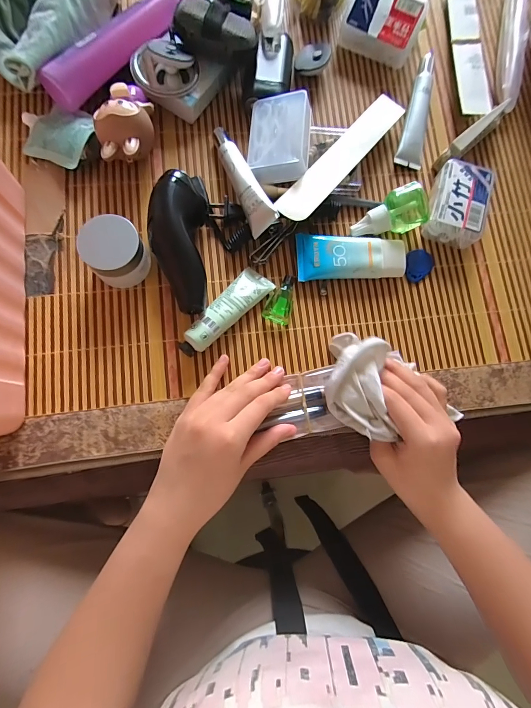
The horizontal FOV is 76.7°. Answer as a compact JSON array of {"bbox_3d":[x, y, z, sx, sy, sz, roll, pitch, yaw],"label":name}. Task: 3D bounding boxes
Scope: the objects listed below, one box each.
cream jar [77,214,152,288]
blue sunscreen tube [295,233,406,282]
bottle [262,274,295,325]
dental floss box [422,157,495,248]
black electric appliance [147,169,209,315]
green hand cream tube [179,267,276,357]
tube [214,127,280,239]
[{"bbox_3d":[-0.139,-0.095,0.314,0.054,0.048,0.053,-30,84,-9],"label":"cream jar"},{"bbox_3d":[0.090,-0.104,0.356,0.113,0.018,0.049,-4,81,-6],"label":"blue sunscreen tube"},{"bbox_3d":[0.014,-0.057,0.347,0.027,0.009,0.052,11,79,-3],"label":"bottle"},{"bbox_3d":[0.217,-0.168,0.376,0.058,0.034,0.079,18,79,-2],"label":"dental floss box"},{"bbox_3d":[-0.082,-0.107,0.322,0.051,0.048,0.139,0,80,-5],"label":"black electric appliance"},{"bbox_3d":[-0.040,-0.043,0.327,0.033,0.026,0.110,45,80,3],"label":"green hand cream tube"},{"bbox_3d":[-0.020,-0.181,0.343,0.030,0.019,0.133,-24,73,22],"label":"tube"}]

